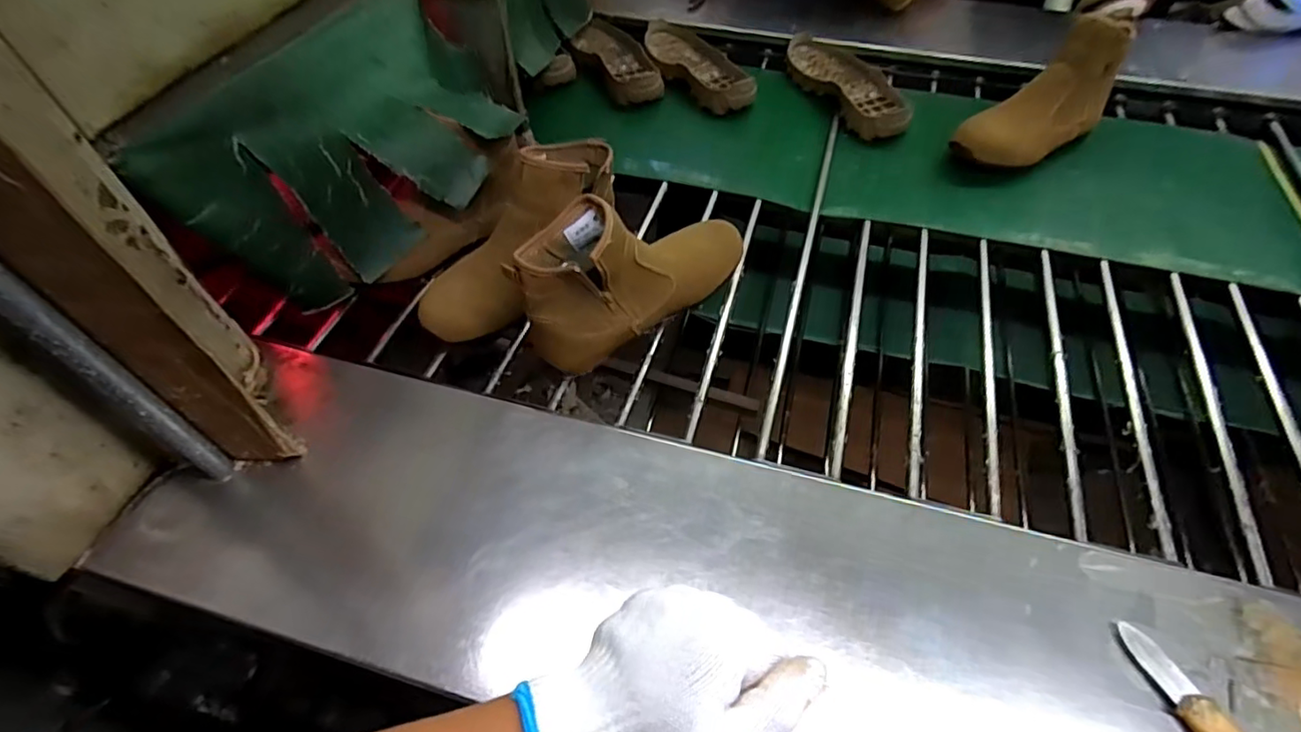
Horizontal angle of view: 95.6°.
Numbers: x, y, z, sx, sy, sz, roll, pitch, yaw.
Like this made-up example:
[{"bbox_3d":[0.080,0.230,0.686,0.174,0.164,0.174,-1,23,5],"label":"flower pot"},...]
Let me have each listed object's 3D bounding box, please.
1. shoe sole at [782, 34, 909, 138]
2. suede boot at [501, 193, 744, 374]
[{"bbox_3d":[0.304,-0.441,0.909,0.095,0.042,0.293,-19,56,-13],"label":"shoe sole"},{"bbox_3d":[-0.016,-0.106,0.578,0.244,0.135,0.076,-31,60,-20],"label":"suede boot"}]

